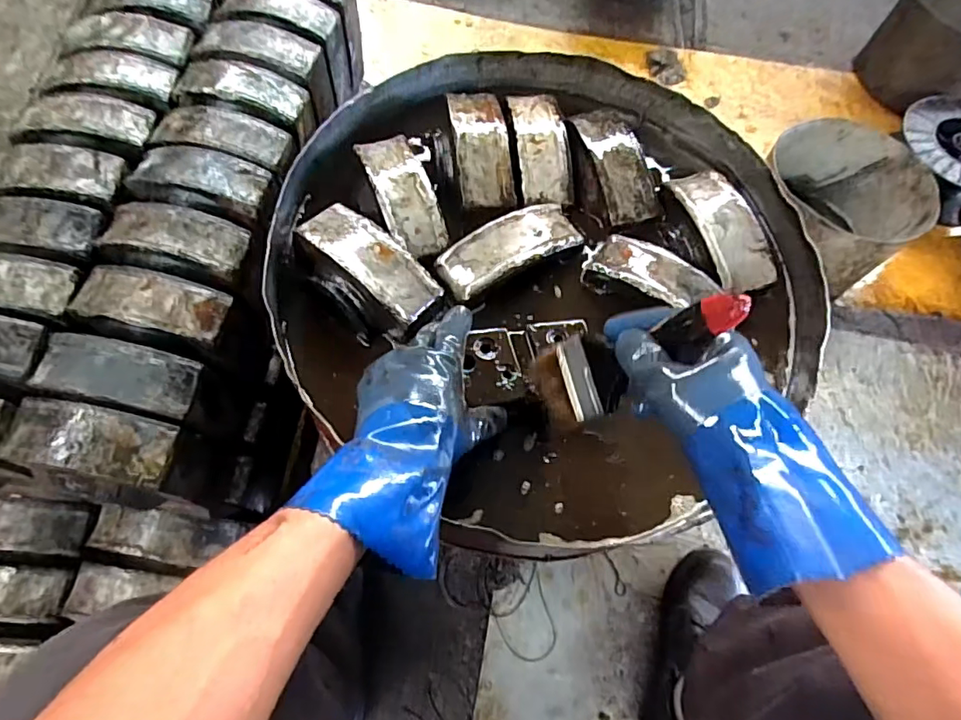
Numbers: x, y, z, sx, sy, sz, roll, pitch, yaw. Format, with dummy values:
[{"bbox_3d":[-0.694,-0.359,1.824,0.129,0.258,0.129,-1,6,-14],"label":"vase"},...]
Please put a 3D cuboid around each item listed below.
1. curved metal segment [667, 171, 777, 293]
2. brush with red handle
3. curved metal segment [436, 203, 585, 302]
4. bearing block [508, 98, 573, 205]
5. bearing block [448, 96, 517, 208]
[{"bbox_3d":[0.264,-0.148,0.590,0.060,0.027,0.153,-14,70,-10],"label":"curved metal segment"},{"bbox_3d":[0.109,0.002,0.414,0.025,0.209,0.063,13,64,-31],"label":"brush with red handle"},{"bbox_3d":[0.033,-0.121,0.570,0.156,0.025,0.065,-28,73,-15],"label":"curved metal segment"},{"bbox_3d":[0.069,-0.247,0.627,0.058,0.025,0.148,-5,68,-6],"label":"bearing block"},{"bbox_3d":[0.001,-0.245,0.617,0.060,0.026,0.152,-6,68,-7],"label":"bearing block"}]

